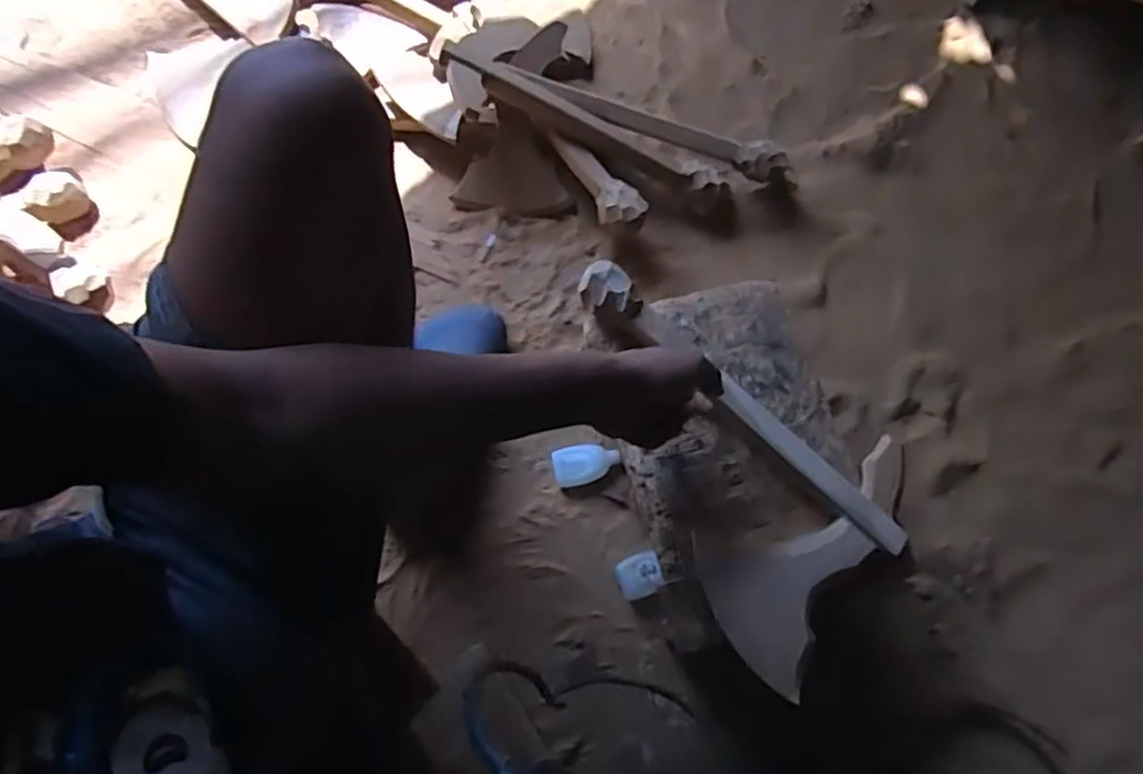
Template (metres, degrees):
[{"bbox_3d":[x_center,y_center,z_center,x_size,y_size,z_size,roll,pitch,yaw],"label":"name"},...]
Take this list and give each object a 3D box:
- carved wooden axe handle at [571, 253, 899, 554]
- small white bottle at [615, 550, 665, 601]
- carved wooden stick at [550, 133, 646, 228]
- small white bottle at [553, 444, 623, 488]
[{"bbox_3d":[0.152,0.014,0.659,0.368,0.035,0.039,43,76,8],"label":"carved wooden axe handle"},{"bbox_3d":[0.076,0.209,0.792,0.047,0.026,0.044,-21,71,-7],"label":"small white bottle"},{"bbox_3d":[0.032,-0.259,0.895,0.052,0.031,0.153,-33,73,-11],"label":"carved wooden stick"},{"bbox_3d":[0.017,0.089,0.836,0.078,0.021,0.044,-10,70,-3],"label":"small white bottle"}]

